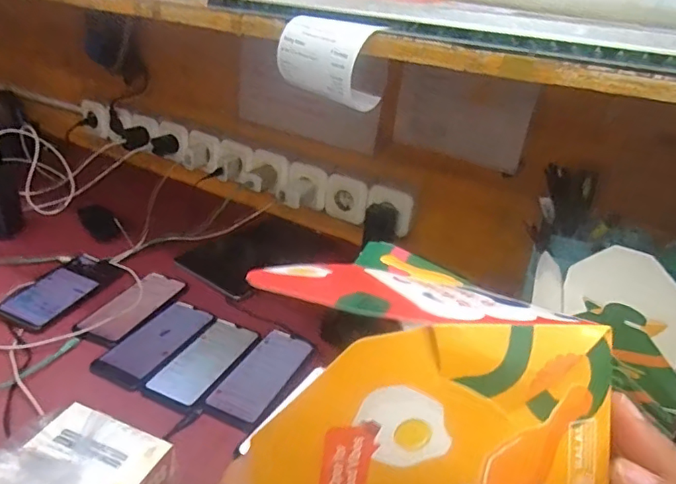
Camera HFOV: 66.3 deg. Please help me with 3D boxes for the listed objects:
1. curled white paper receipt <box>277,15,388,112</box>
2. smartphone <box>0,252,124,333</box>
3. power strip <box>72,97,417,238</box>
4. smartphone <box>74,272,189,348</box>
[{"bbox_3d":[-0.005,-0.154,0.444,0.059,0.064,0.079,-17,36,-37],"label":"curled white paper receipt"},{"bbox_3d":[-0.408,0.069,0.773,0.079,0.014,0.172,28,32,9],"label":"smartphone"},{"bbox_3d":[-0.230,-0.149,0.993,0.778,0.077,0.088,18,30,20],"label":"power strip"},{"bbox_3d":[-0.301,0.097,0.760,0.081,0.016,0.164,17,30,19],"label":"smartphone"}]

